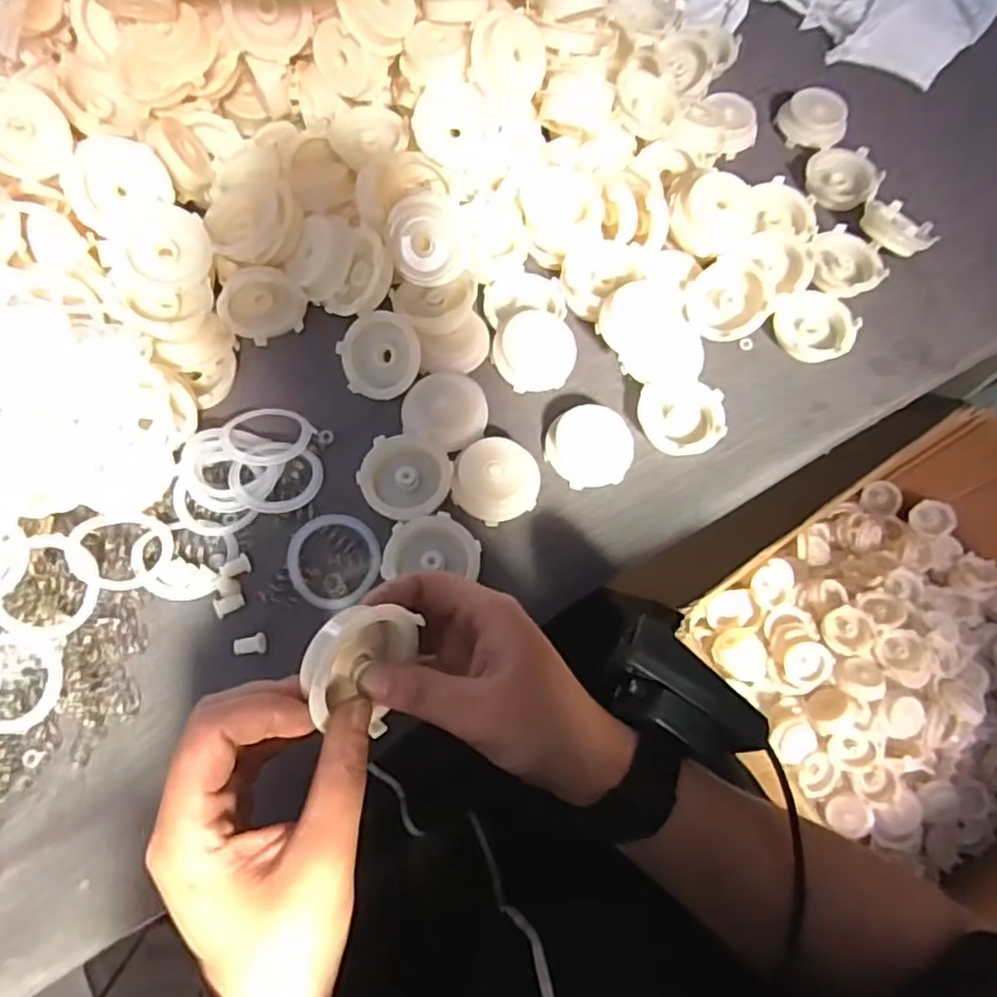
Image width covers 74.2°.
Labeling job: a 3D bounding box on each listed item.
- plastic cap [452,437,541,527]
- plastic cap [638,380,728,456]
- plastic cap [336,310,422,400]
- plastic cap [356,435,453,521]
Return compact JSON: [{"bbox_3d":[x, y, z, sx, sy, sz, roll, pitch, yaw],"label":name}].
[{"bbox_3d":[-0.001,-0.012,0.404,0.054,0.017,0.048,-24,72,-11],"label":"plastic cap"},{"bbox_3d":[0.118,-0.052,0.428,0.053,0.016,0.054,1,69,-2],"label":"plastic cap"},{"bbox_3d":[-0.075,-0.091,0.422,0.053,0.013,0.054,2,103,11],"label":"plastic cap"},{"bbox_3d":[-0.056,-0.012,0.402,0.052,0.014,0.051,1,69,-2],"label":"plastic cap"}]

